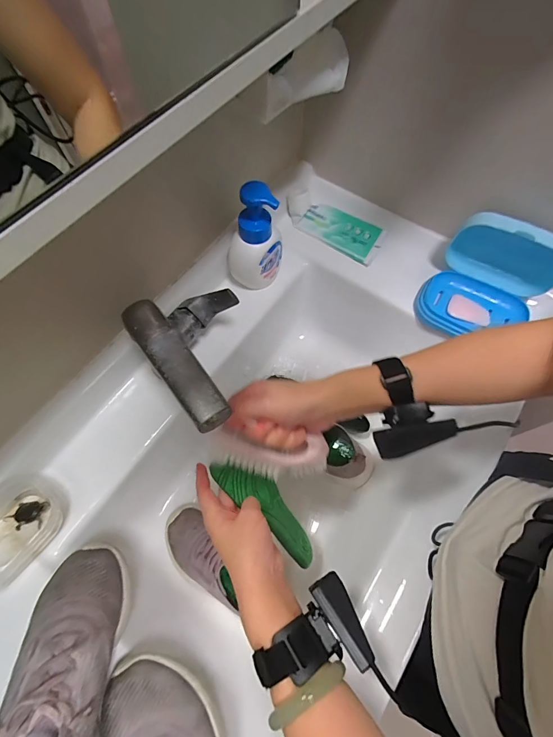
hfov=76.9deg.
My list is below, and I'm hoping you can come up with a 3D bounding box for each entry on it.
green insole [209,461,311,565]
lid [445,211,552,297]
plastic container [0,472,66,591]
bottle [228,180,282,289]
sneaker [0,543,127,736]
[{"bbox_3d":[-0.007,0.166,0.412,0.042,0.036,0.161,-45,100,-16],"label":"green insole"},{"bbox_3d":[0.319,-0.157,0.483,0.145,0.103,0.033,25,69,11],"label":"lid"},{"bbox_3d":[-0.312,0.187,0.388,0.091,0.050,0.138,34,71,14],"label":"plastic container"},{"bbox_3d":[-0.030,-0.184,0.488,0.076,0.146,0.064,4,67,2],"label":"bottle"},{"bbox_3d":[-0.193,0.282,0.309,0.078,0.081,0.216,0,52,0],"label":"sneaker"}]

